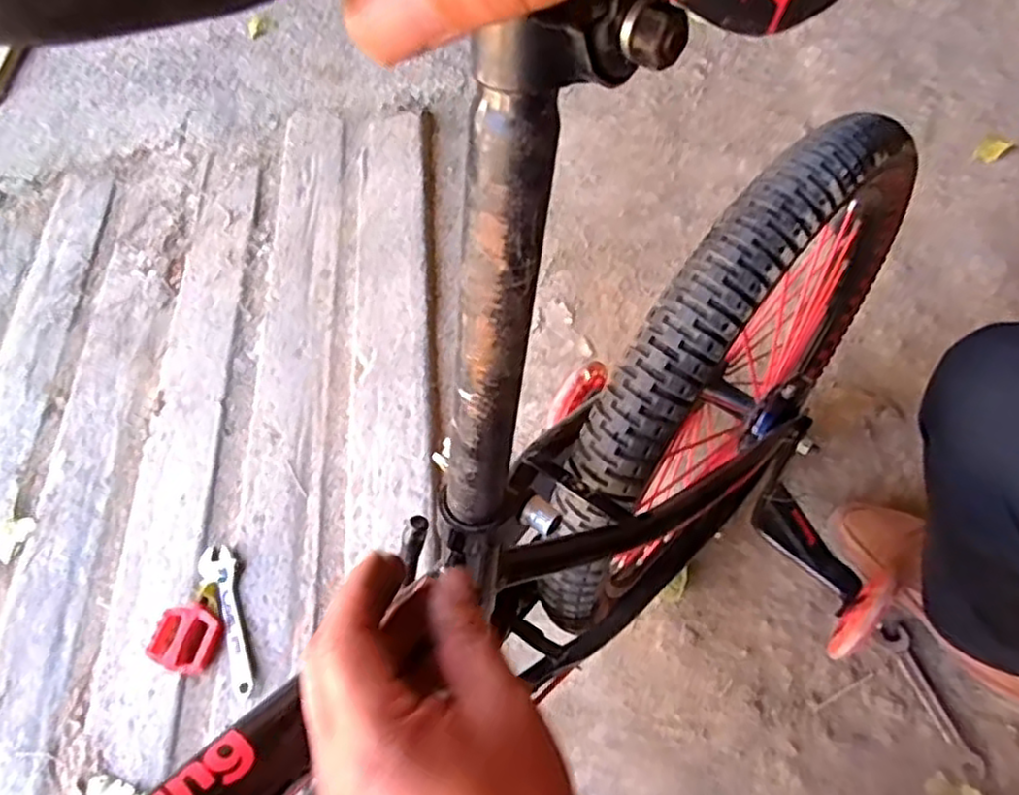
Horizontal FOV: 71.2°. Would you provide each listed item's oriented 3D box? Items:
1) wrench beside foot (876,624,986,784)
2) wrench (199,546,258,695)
[{"bbox_3d":[0.433,0.307,0.726,0.033,0.015,0.150,-18,57,-7],"label":"wrench beside foot"},{"bbox_3d":[-0.335,0.261,0.859,0.043,0.015,0.195,-28,58,-8],"label":"wrench"}]

